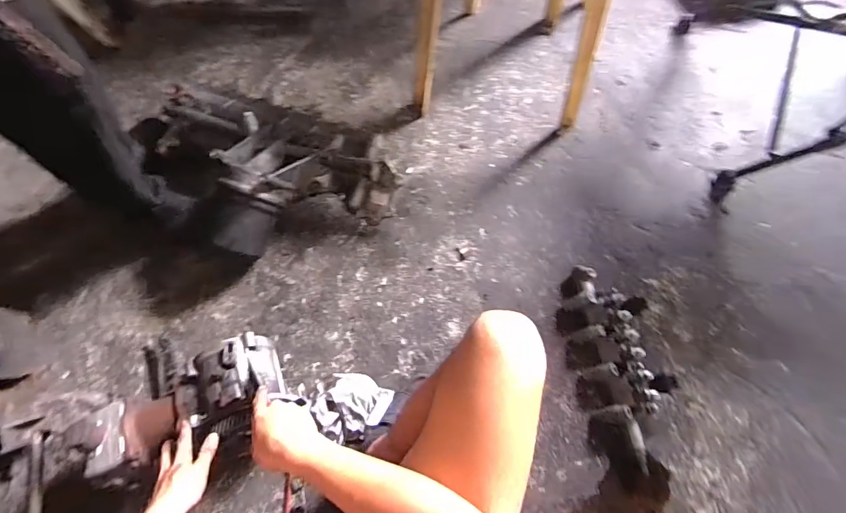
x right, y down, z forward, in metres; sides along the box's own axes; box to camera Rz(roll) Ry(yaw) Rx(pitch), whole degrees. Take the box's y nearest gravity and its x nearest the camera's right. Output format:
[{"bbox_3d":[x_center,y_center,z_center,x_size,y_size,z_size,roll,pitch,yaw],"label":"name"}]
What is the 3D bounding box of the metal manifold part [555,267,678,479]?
[{"bbox_3d":[0.404,0.206,0.863,0.180,0.092,0.403,-6,66,0],"label":"metal manifold part"}]

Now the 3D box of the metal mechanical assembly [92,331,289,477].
[{"bbox_3d":[-0.421,0.267,0.734,0.317,0.121,0.159,-26,67,-6],"label":"metal mechanical assembly"}]

